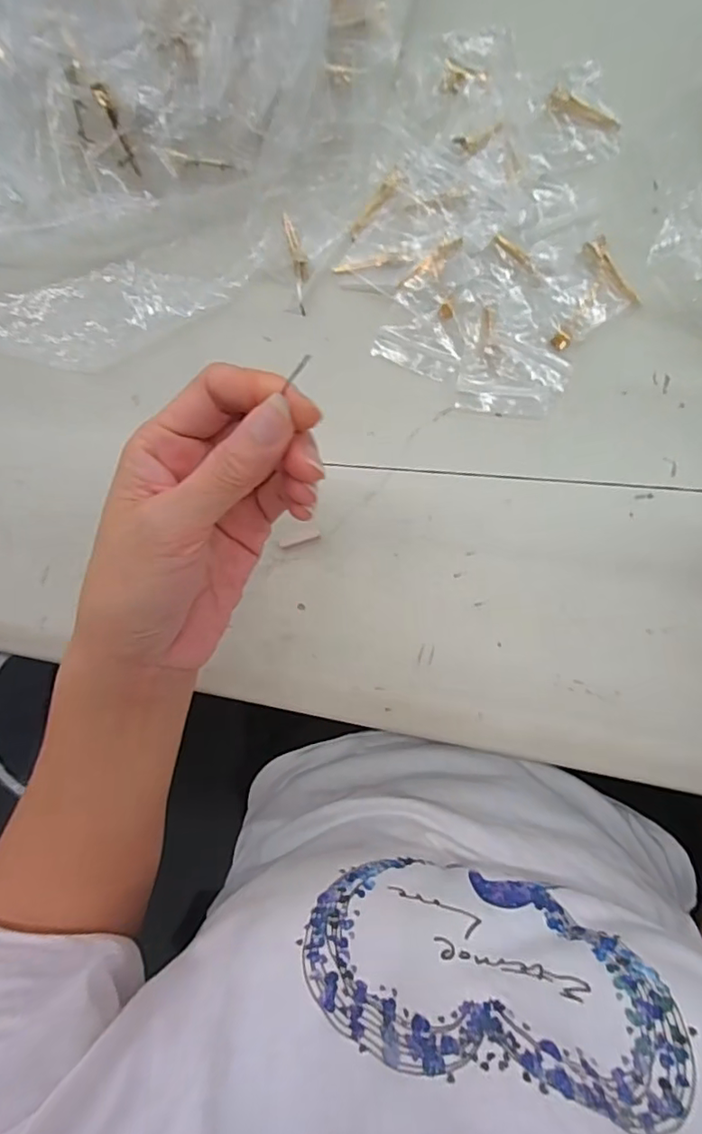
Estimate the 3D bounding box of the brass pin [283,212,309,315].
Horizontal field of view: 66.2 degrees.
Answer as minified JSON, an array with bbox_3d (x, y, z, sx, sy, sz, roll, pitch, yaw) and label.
[{"bbox_3d":[-0.030,-0.178,0.311,0.010,0.010,0.058,-11,86,5],"label":"brass pin"}]

